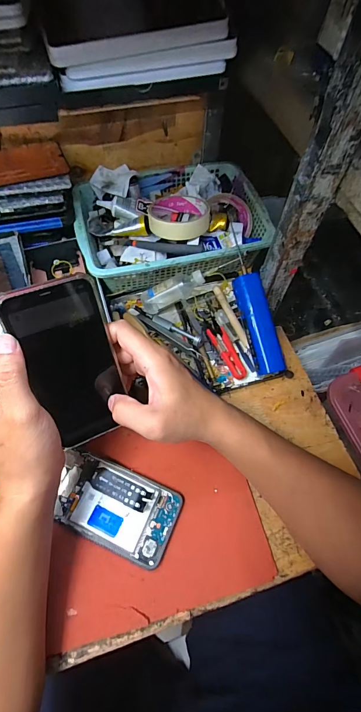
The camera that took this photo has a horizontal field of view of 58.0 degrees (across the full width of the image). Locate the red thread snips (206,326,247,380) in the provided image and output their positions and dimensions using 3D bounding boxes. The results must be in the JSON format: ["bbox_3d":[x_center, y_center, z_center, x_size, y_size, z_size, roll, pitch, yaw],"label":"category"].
[{"bbox_3d":[0.065,-0.005,0.445,0.025,0.012,0.080,-23,66,-13],"label":"red thread snips"}]

